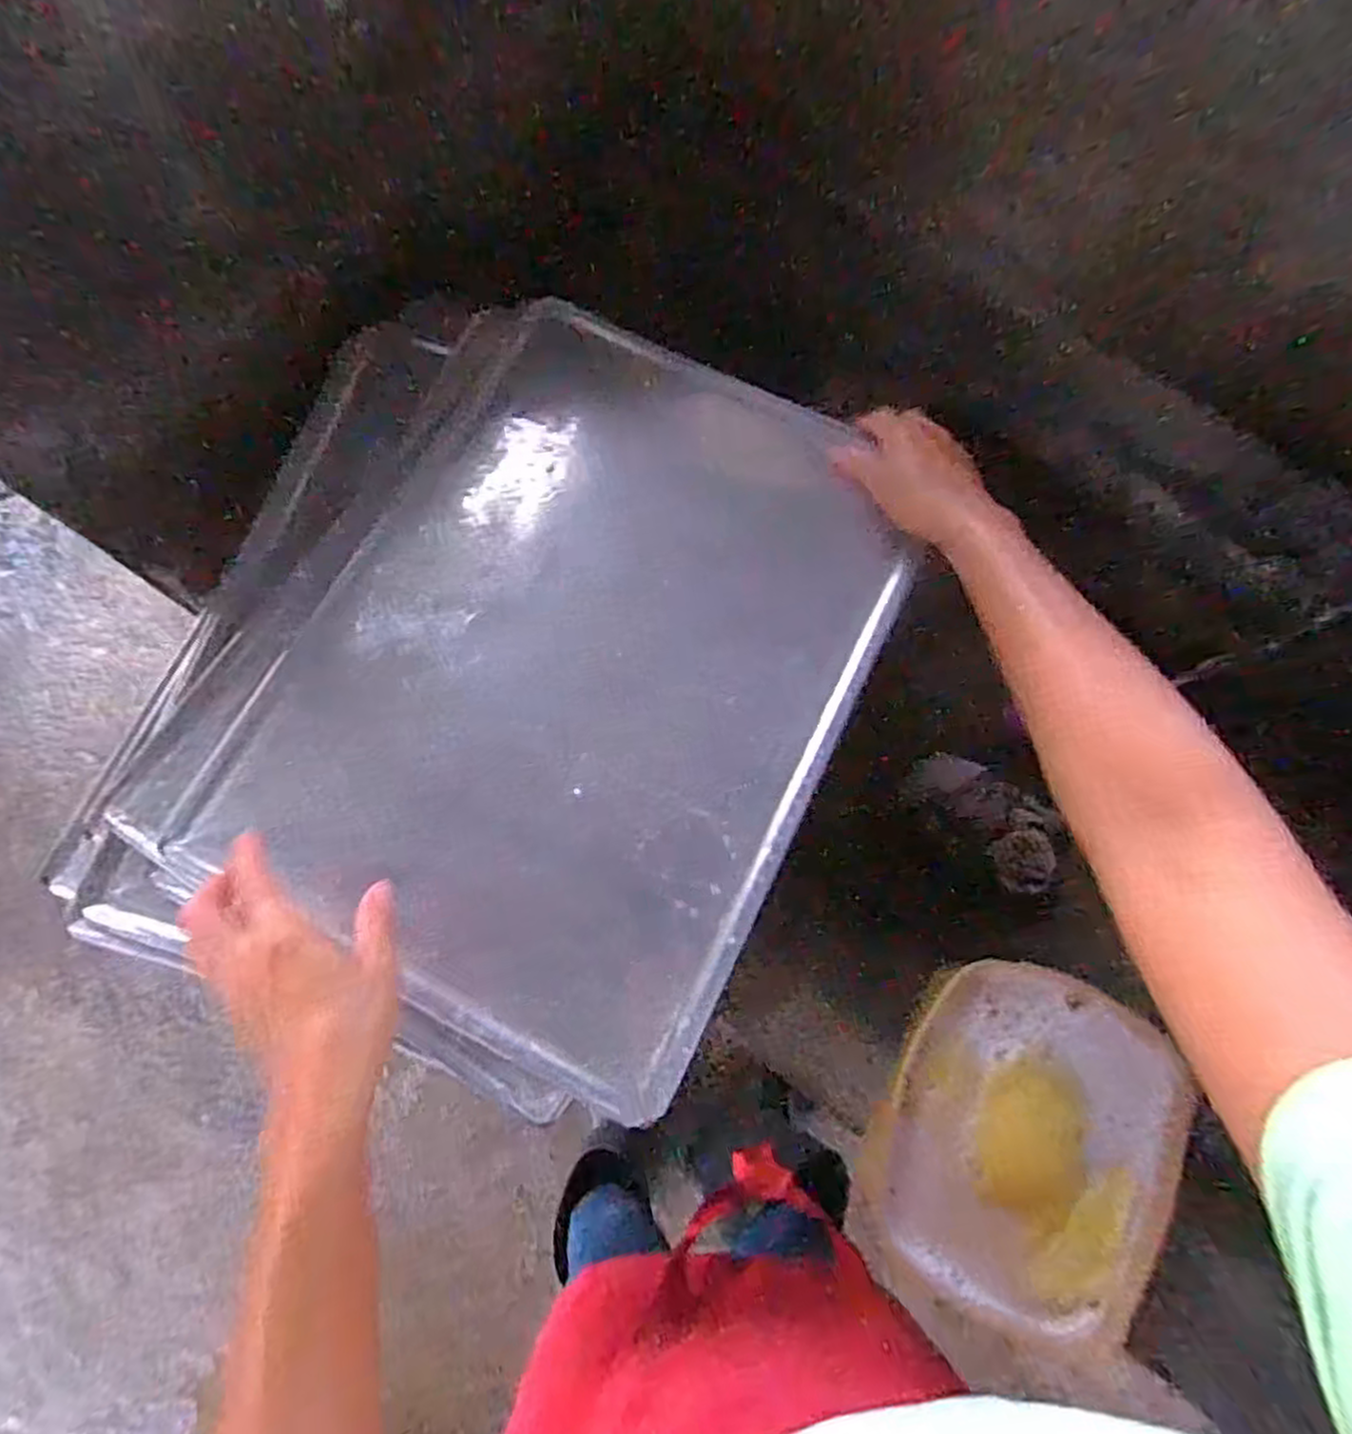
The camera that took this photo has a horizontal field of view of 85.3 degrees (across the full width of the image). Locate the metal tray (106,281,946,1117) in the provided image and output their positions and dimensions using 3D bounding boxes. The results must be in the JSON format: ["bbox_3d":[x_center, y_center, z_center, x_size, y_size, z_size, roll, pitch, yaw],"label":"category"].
[{"bbox_3d":[-0.064,-0.048,0.475,0.353,0.029,0.449,27,76,5],"label":"metal tray"}]

